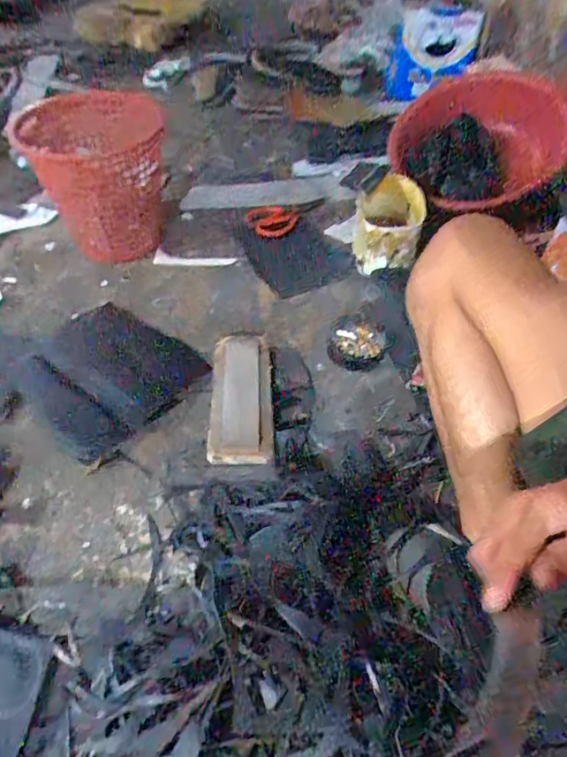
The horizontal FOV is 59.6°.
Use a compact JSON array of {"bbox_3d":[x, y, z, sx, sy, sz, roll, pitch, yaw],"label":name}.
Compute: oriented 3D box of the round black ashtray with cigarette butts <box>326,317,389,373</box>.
[{"bbox_3d":[0.123,-0.059,0.829,0.092,0.023,0.103,11,49,6],"label":"round black ashtray with cigarette butts"}]

